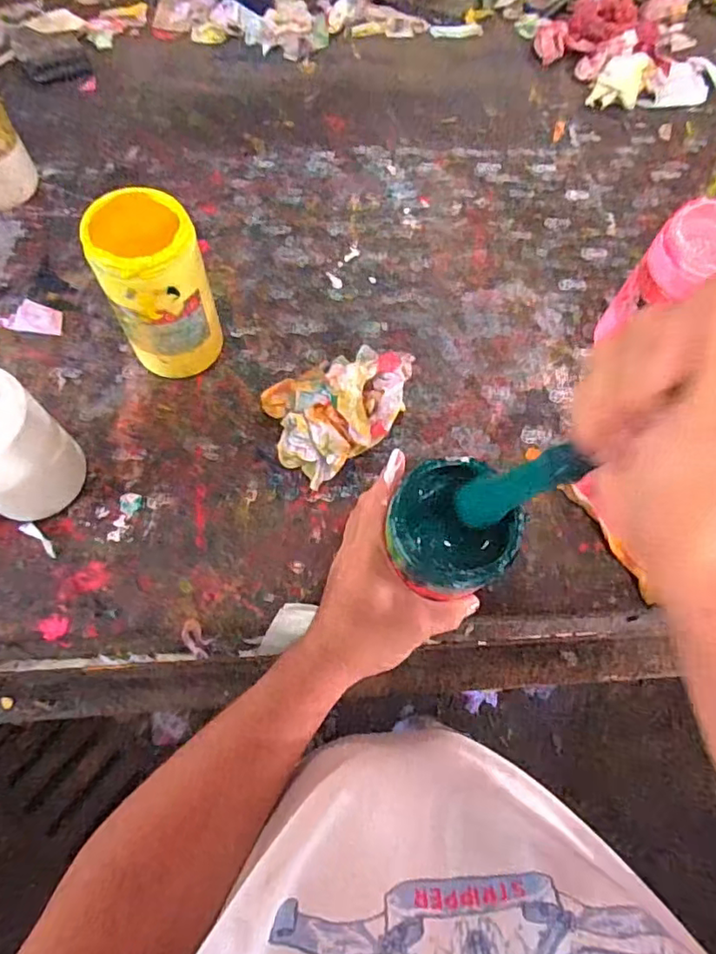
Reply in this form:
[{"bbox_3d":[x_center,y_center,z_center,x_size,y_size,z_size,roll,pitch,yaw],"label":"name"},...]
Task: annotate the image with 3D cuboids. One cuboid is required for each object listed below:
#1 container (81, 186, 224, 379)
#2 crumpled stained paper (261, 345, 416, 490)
[{"bbox_3d":[-0.189,-0.174,0.546,0.096,0.172,0.080,-24,71,-11],"label":"container"},{"bbox_3d":[-0.022,-0.082,0.574,0.160,0.070,0.113,-41,75,-17],"label":"crumpled stained paper"}]

